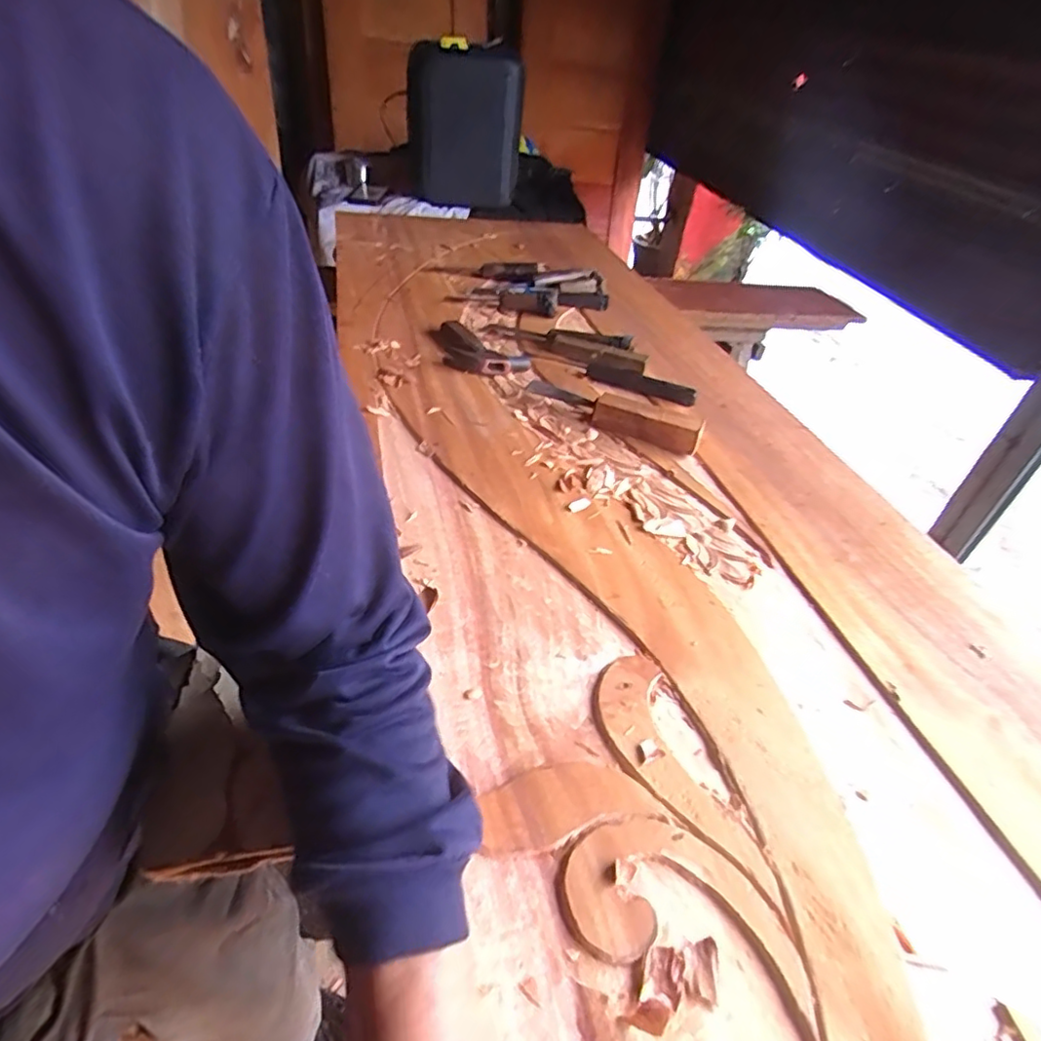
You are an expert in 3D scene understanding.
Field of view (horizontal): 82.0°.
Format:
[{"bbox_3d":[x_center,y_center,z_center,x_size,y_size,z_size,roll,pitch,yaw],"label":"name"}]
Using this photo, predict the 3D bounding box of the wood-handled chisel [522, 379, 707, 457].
[{"bbox_3d":[0.108,-0.137,0.735,0.233,0.037,0.044,27,44,22],"label":"wood-handled chisel"}]

